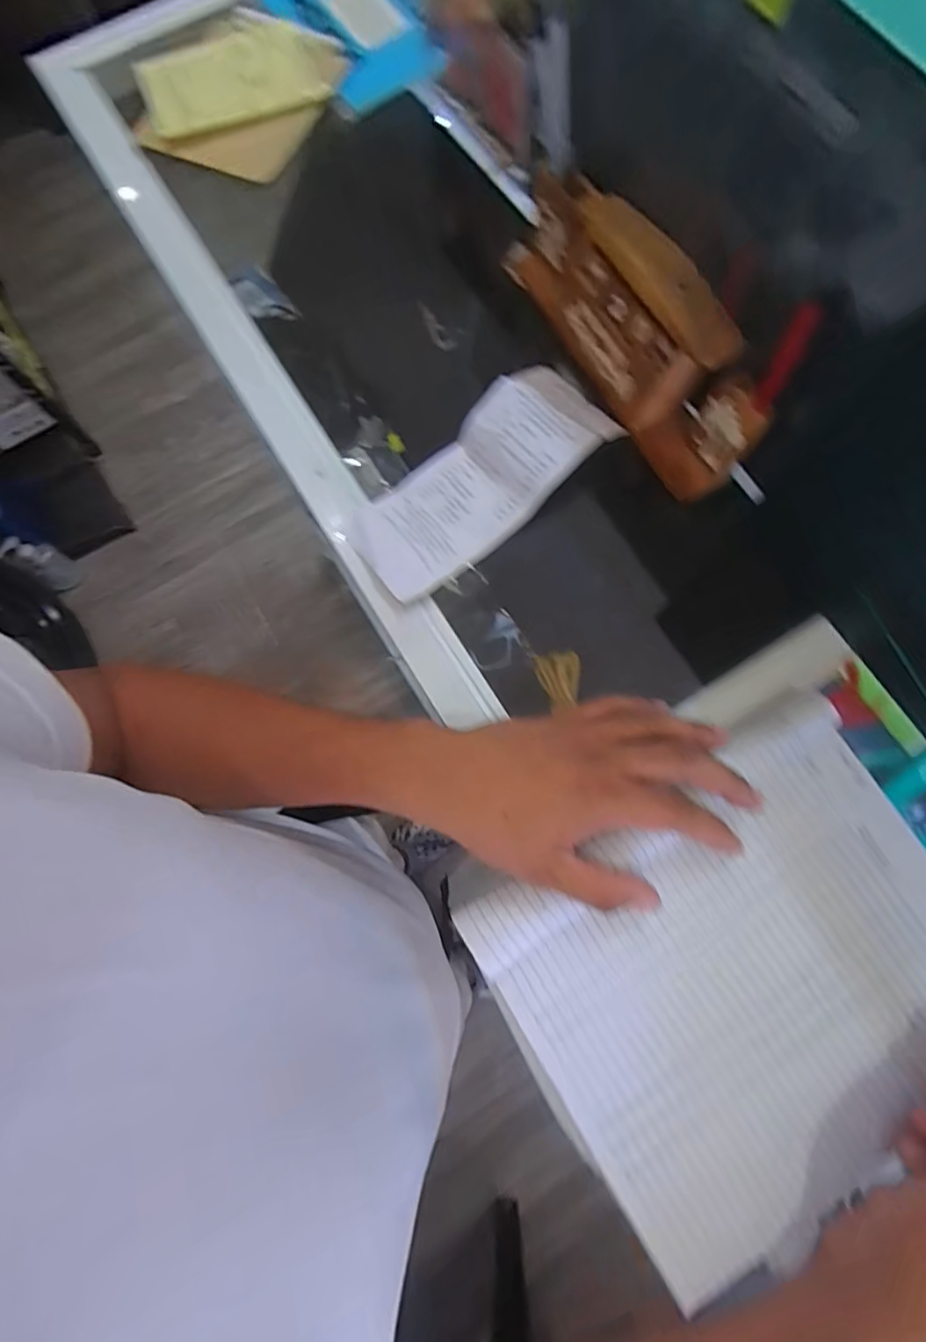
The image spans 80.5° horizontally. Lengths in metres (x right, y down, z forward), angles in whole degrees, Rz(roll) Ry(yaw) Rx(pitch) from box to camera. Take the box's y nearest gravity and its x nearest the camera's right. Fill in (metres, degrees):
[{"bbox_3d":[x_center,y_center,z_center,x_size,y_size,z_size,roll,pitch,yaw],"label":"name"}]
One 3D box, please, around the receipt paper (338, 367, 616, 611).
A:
[{"bbox_3d":[0.012,-0.132,0.374,0.191,0.032,0.082,-39,78,-8],"label":"receipt paper"}]

